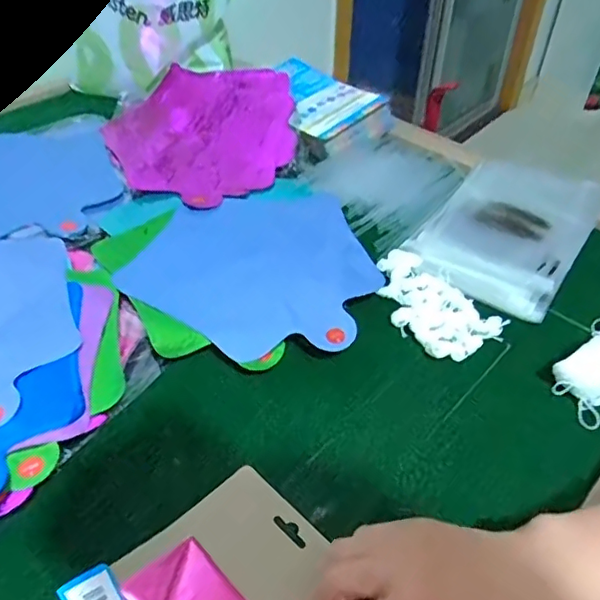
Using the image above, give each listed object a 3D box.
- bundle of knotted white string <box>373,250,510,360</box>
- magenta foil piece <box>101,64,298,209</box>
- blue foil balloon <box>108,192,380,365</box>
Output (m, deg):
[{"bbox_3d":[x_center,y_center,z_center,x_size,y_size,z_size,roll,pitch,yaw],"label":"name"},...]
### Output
[{"bbox_3d":[0.113,0.001,0.514,0.073,0.012,0.132,-24,48,-25],"label":"bundle of knotted white string"},{"bbox_3d":[-0.125,-0.227,0.713,0.230,0.042,0.304,-5,43,-7],"label":"magenta foil piece"},{"bbox_3d":[-0.040,-0.040,0.536,0.225,0.013,0.218,1,42,-1],"label":"blue foil balloon"}]

